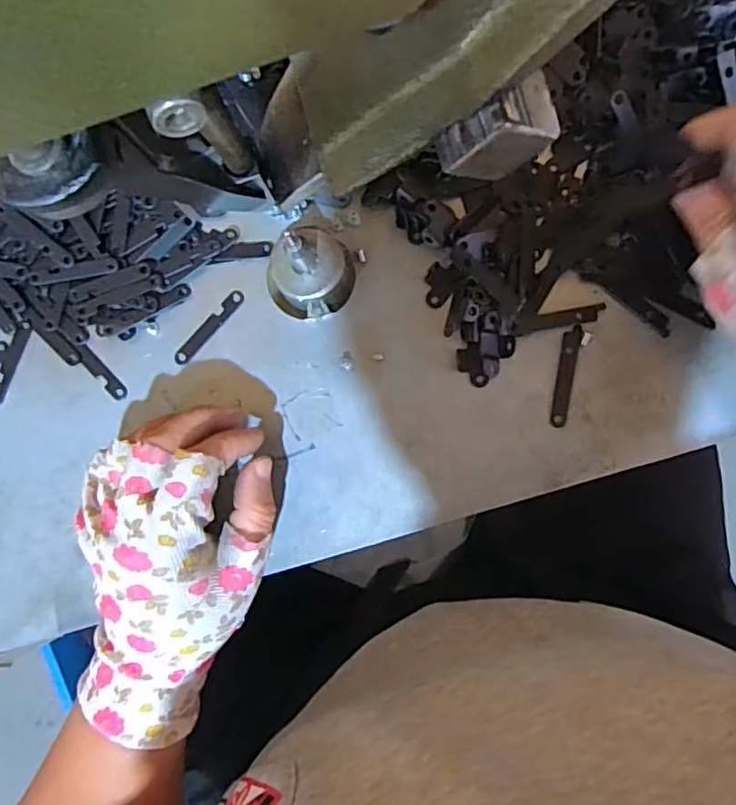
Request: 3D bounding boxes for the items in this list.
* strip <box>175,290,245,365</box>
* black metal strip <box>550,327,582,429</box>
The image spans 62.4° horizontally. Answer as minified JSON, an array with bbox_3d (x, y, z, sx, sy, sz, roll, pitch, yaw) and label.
[{"bbox_3d":[-0.089,-0.042,0.341,0.009,0.004,0.052,43,91,5],"label":"strip"},{"bbox_3d":[0.104,-0.014,0.318,0.008,0.004,0.053,11,88,5],"label":"black metal strip"}]

